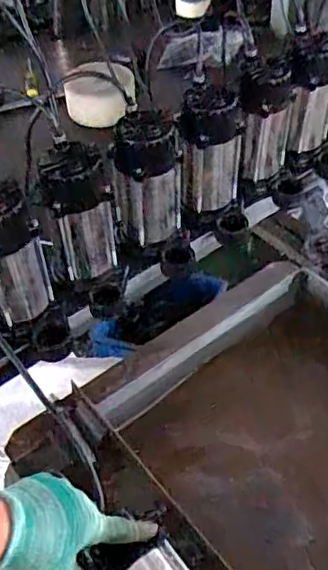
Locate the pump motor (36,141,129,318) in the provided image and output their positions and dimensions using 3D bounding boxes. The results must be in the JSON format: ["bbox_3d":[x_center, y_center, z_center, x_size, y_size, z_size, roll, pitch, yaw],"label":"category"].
[{"bbox_3d":[-0.117,-0.074,0.881,0.106,0.246,0.124,-8,48,-6],"label":"pump motor"}]

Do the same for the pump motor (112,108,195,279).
[{"bbox_3d":[-0.017,-0.137,0.931,0.111,0.254,0.102,-8,48,-6],"label":"pump motor"}]

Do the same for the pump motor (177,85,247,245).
[{"bbox_3d":[0.078,-0.200,0.966,0.114,0.242,0.123,-2,48,0],"label":"pump motor"}]

